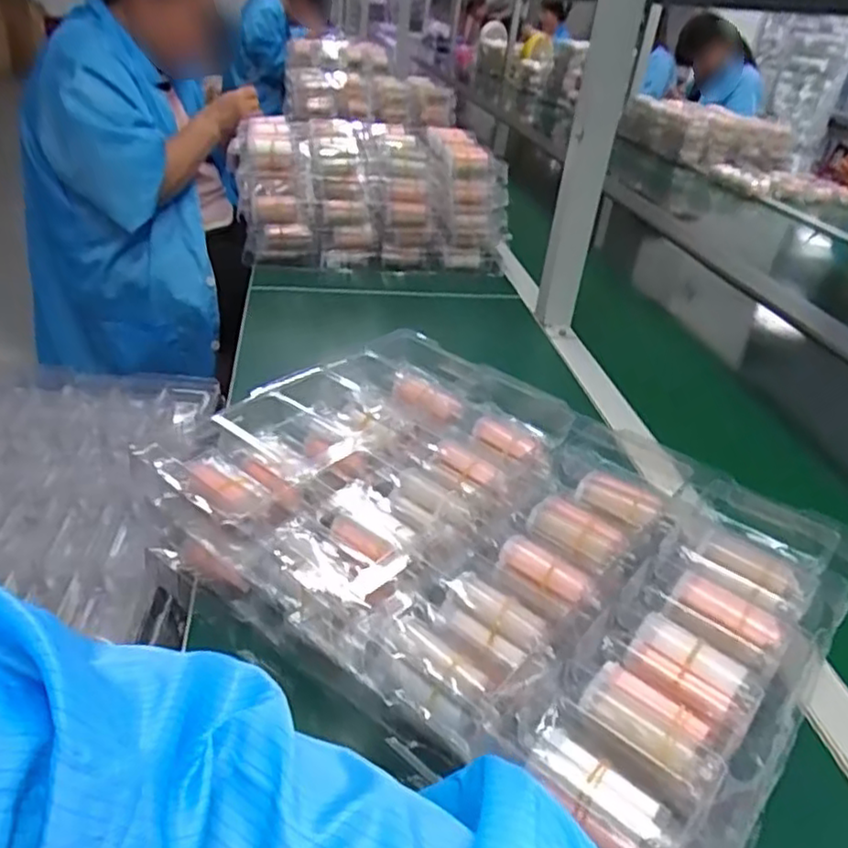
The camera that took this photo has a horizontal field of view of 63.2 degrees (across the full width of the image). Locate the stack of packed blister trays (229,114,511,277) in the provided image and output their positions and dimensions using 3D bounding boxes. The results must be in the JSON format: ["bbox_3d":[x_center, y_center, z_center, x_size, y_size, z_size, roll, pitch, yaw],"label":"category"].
[{"bbox_3d":[-0.088,-0.365,1.111,0.398,0.178,0.233,-3,33,-16],"label":"stack of packed blister trays"}]

